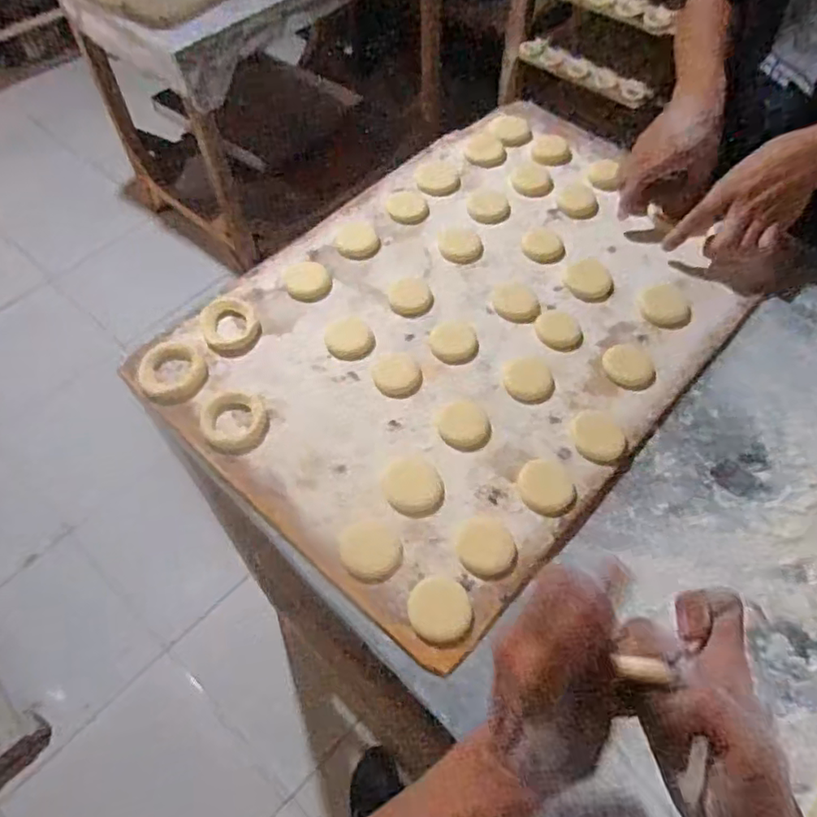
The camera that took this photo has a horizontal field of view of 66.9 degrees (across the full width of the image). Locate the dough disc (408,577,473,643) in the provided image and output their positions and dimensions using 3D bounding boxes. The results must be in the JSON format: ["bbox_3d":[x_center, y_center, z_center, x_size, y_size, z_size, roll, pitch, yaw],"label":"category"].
[{"bbox_3d":[0.025,0.155,0.478,0.047,0.007,0.048,-1,58,1],"label":"dough disc"}]

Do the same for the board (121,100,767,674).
[{"bbox_3d":[0.065,-0.107,0.648,0.429,0.016,0.588,38,66,22],"label":"board"}]

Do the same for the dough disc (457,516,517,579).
[{"bbox_3d":[0.064,0.113,0.505,0.045,0.004,0.051,-6,58,-3],"label":"dough disc"}]

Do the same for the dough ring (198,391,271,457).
[{"bbox_3d":[-0.160,0.011,0.572,0.058,0.012,0.064,-12,58,-6],"label":"dough ring"}]

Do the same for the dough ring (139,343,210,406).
[{"bbox_3d":[-0.228,-0.034,0.599,0.062,0.010,0.073,-19,59,-10],"label":"dough ring"}]

